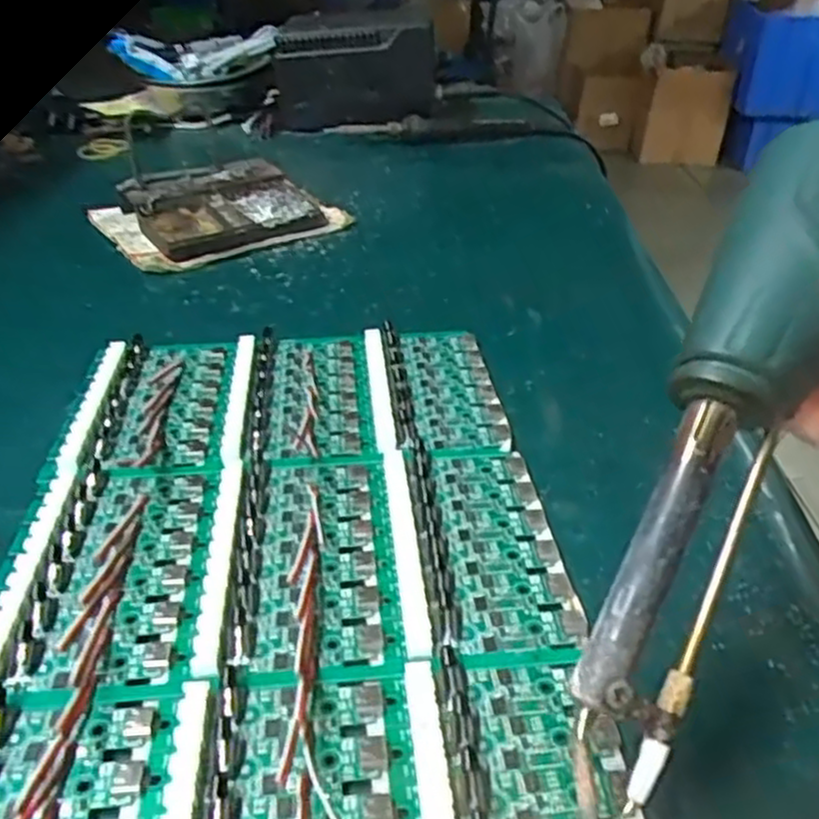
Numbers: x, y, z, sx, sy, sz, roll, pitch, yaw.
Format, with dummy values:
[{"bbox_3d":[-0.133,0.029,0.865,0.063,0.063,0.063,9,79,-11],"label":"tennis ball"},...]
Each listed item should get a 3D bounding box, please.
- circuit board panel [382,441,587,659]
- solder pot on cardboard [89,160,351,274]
[{"bbox_3d":[0.022,0.044,0.268,0.057,0.004,0.099,-3,35,-6],"label":"circuit board panel"},{"bbox_3d":[-0.135,-0.144,0.526,0.147,0.030,0.118,-21,40,-29],"label":"solder pot on cardboard"}]

